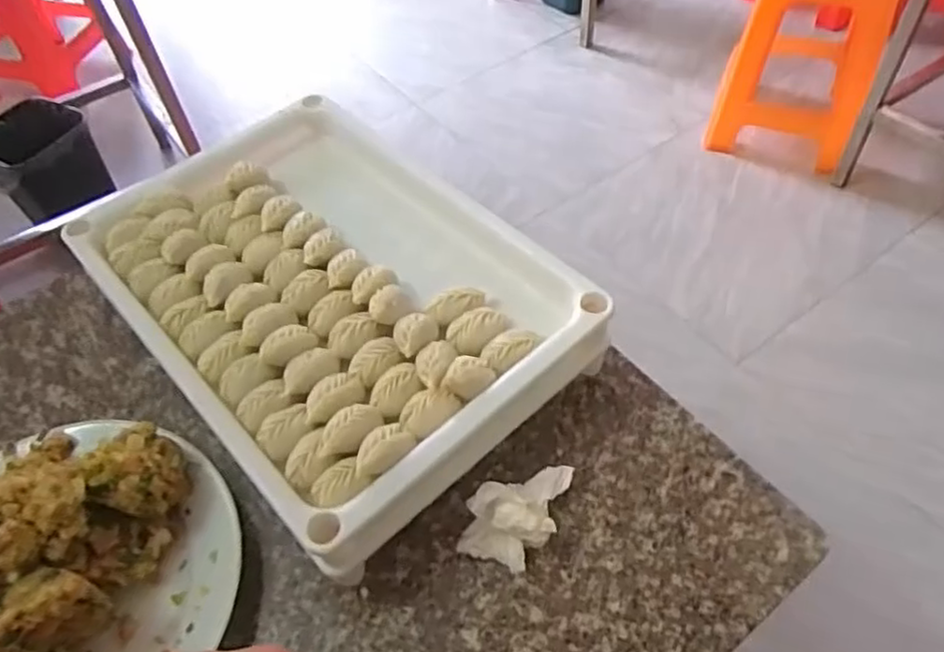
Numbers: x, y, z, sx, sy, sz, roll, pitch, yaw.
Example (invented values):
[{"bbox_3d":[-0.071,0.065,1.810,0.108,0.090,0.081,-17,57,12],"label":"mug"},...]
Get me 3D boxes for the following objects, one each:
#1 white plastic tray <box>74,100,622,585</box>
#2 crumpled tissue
[{"bbox_3d":[-0.114,-0.024,0.556,0.263,0.086,0.369,-39,60,-20],"label":"white plastic tray"},{"bbox_3d":[0.030,0.122,0.471,0.056,0.036,0.075,15,54,15],"label":"crumpled tissue"}]

